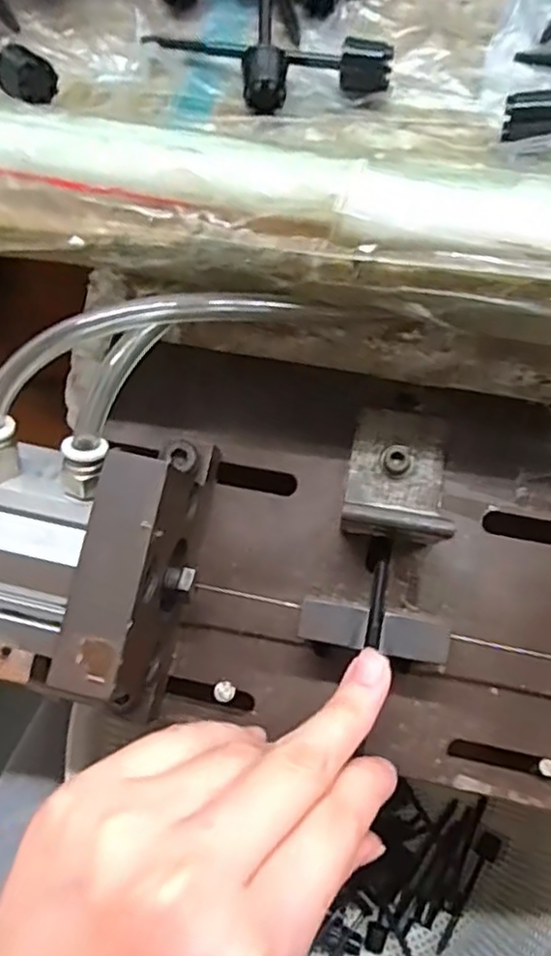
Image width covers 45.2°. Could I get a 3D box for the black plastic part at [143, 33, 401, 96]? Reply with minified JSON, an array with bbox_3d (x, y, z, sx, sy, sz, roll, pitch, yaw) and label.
[{"bbox_3d":[-0.003,-0.149,0.228,0.087,0.017,0.014,20,66,11],"label":"black plastic part"}]

